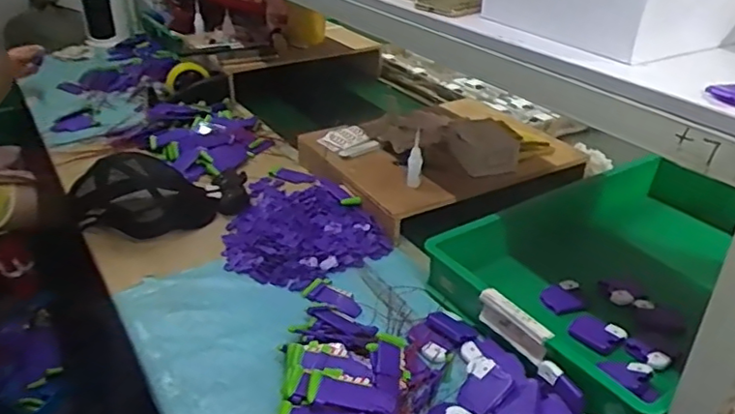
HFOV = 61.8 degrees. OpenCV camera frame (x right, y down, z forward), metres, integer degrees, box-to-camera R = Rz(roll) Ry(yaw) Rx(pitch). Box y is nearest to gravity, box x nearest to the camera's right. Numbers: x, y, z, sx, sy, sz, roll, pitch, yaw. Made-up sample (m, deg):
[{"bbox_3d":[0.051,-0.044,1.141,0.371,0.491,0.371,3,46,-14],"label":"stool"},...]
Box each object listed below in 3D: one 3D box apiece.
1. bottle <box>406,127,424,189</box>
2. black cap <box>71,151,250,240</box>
[{"bbox_3d":[0.081,-0.081,1.027,0.025,0.096,0.024,6,7,-1],"label":"bottle"},{"bbox_3d":[-0.375,-0.026,1.097,0.305,0.107,0.157,-8,32,-16],"label":"black cap"}]

